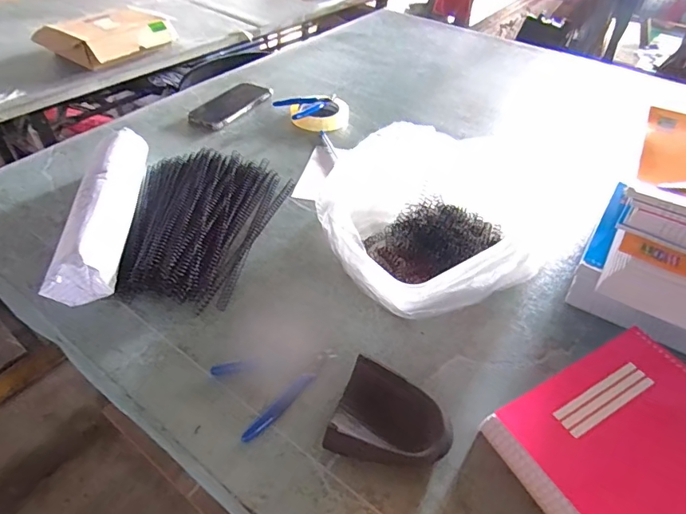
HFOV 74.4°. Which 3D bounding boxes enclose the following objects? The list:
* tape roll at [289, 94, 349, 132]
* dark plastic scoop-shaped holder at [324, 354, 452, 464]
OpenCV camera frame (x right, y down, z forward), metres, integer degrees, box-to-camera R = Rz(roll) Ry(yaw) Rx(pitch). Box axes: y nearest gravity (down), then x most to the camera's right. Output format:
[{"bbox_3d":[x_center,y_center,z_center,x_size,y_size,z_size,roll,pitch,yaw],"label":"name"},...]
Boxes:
[{"bbox_3d":[-0.038,-0.268,0.854,0.115,0.024,0.115,2,43,-2],"label":"tape roll"},{"bbox_3d":[0.045,0.150,0.413,0.099,0.031,0.085,15,44,12],"label":"dark plastic scoop-shaped holder"}]

